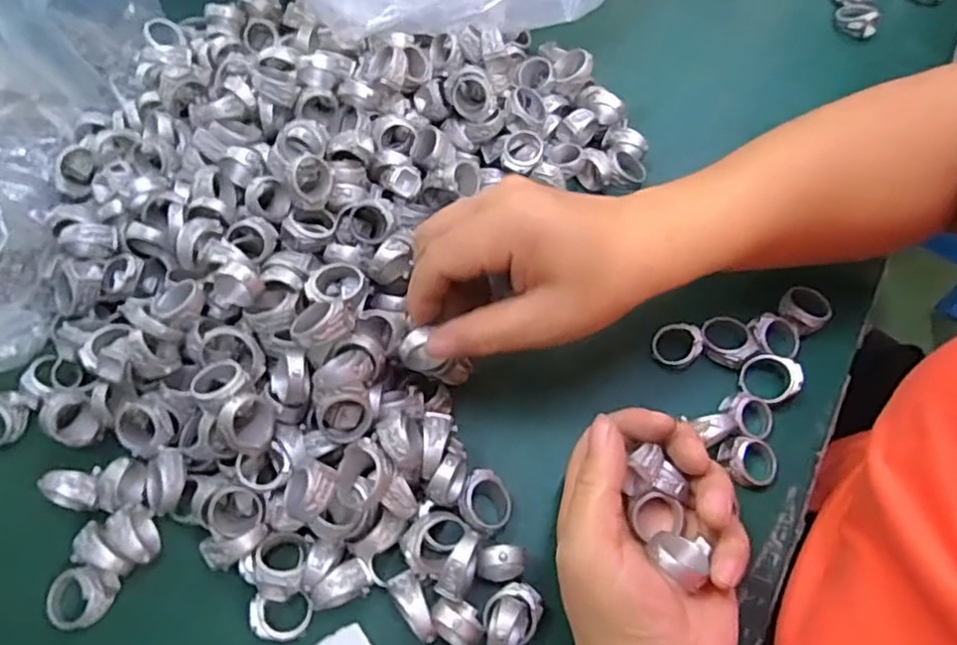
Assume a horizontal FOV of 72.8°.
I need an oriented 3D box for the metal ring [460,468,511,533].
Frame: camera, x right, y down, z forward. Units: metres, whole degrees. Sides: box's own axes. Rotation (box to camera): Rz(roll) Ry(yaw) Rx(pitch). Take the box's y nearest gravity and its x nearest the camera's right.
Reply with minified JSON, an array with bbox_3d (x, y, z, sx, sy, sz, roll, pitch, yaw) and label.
[{"bbox_3d":[0.004,0.086,0.311,0.024,0.017,0.028,14,65,4],"label":"metal ring"}]

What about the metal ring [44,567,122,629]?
[{"bbox_3d":[-0.175,0.121,0.285,0.027,0.012,0.023,-4,65,-4],"label":"metal ring"}]

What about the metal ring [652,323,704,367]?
[{"bbox_3d":[0.107,0.012,0.351,0.025,0.007,0.024,-2,81,14],"label":"metal ring"}]

